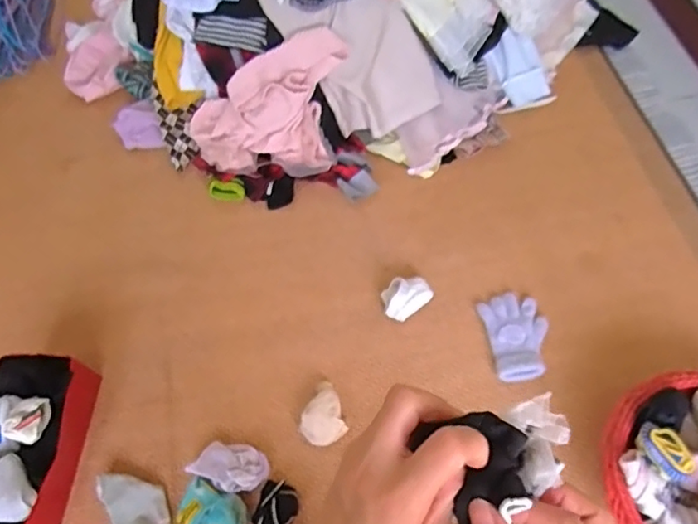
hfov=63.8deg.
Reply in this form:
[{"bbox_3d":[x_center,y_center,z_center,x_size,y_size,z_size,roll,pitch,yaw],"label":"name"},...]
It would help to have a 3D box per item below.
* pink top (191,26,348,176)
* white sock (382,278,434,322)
[{"bbox_3d":[-0.160,-0.289,1.069,0.300,0.168,0.207,-1,66,3],"label":"pink top"},{"bbox_3d":[0.094,0.058,0.948,0.087,0.050,0.065,-36,62,-14],"label":"white sock"}]

